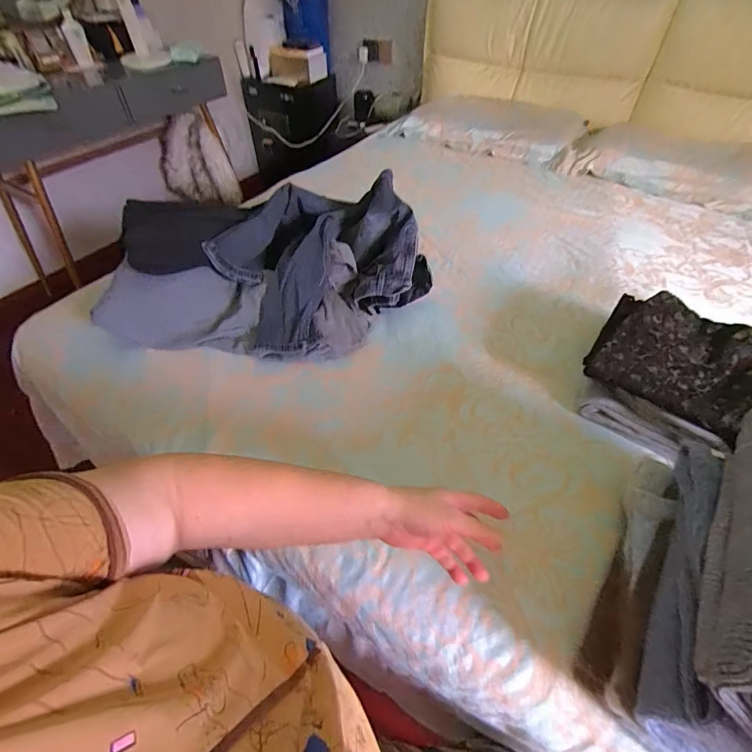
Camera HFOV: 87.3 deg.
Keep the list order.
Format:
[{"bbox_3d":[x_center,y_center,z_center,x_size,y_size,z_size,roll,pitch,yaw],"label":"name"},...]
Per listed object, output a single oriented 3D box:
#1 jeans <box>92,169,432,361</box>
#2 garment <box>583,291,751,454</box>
[{"bbox_3d":[-0.216,-0.241,0.884,0.652,0.183,0.431,1,48,4],"label":"jeans"},{"bbox_3d":[0.503,-0.034,0.654,0.240,0.042,0.226,31,56,24],"label":"garment"}]

